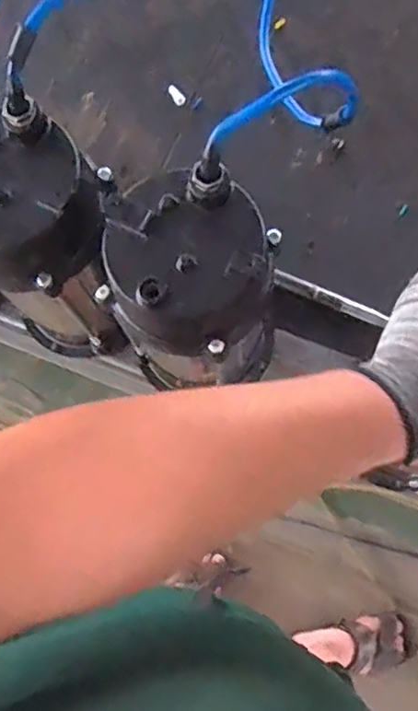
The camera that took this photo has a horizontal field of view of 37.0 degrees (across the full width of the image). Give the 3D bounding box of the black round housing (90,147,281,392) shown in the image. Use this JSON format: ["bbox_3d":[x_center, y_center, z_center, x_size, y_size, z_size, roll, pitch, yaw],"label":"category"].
[{"bbox_3d":[-0.012,-0.059,0.443,0.123,0.068,0.119,5,78,2],"label":"black round housing"}]

